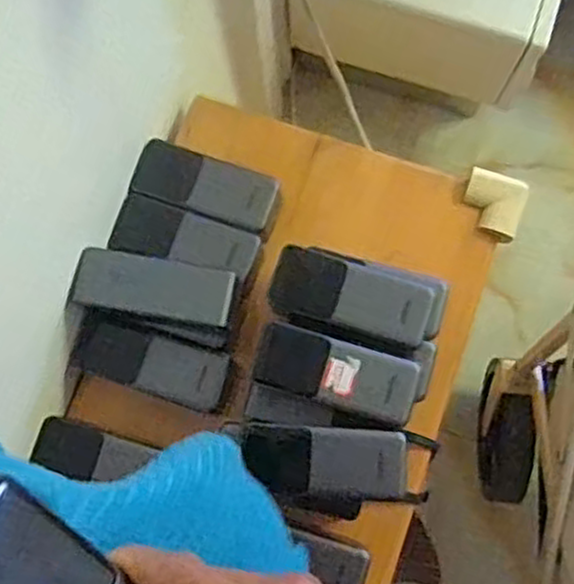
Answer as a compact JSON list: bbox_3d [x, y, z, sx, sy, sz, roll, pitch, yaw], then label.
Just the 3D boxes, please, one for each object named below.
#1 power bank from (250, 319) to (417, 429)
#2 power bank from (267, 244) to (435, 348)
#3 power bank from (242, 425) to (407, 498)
[{"bbox_3d":[0.037,0.064,0.609,0.130,0.025,0.051,15,80,19],"label":"power bank"},{"bbox_3d":[0.051,0.004,0.620,0.128,0.028,0.054,17,80,4],"label":"power bank"},{"bbox_3d":[0.028,0.135,0.606,0.132,0.020,0.053,1,79,17],"label":"power bank"}]

